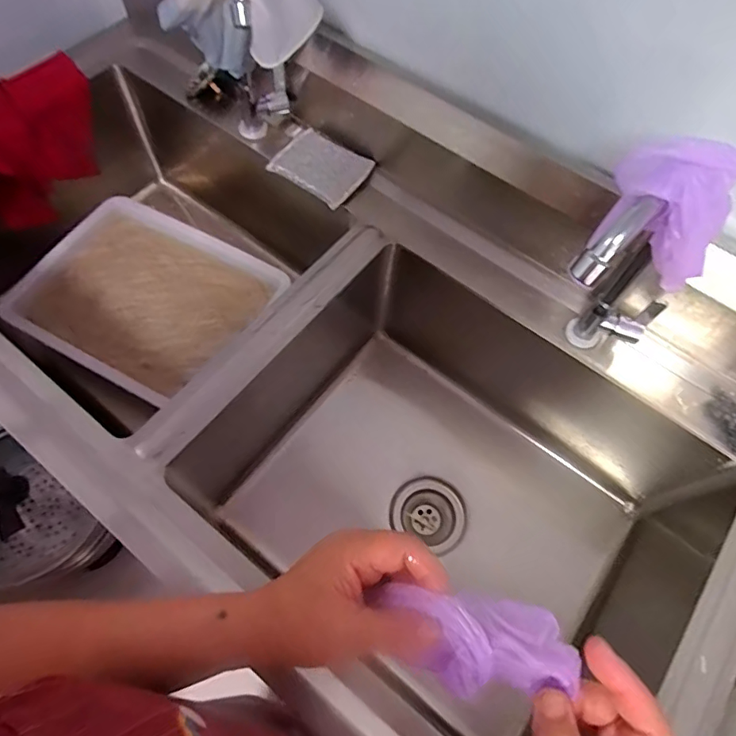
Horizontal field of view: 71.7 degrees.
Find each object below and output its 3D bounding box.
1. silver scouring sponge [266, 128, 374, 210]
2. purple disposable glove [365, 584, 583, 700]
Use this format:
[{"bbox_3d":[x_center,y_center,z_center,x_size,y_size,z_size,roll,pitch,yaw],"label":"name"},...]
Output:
[{"bbox_3d":[-0.069,-0.277,0.698,0.122,0.022,0.089,32,67,13],"label":"silver scouring sponge"},{"bbox_3d":[0.056,0.149,0.278,0.108,0.032,0.049,14,64,9],"label":"purple disposable glove"}]

